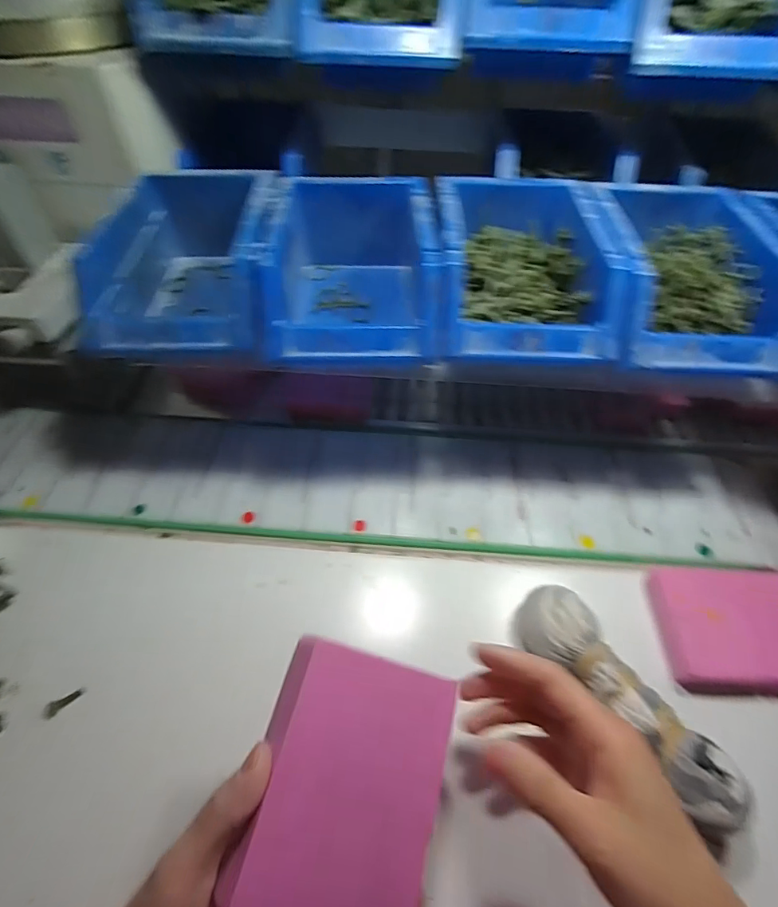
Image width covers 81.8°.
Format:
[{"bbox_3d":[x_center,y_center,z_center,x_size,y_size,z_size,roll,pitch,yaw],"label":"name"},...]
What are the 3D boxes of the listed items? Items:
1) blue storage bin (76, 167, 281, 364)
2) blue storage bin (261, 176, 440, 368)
[{"bbox_3d":[-0.153,-0.148,0.361,0.125,0.076,0.174,1,51,1],"label":"blue storage bin"},{"bbox_3d":[-0.028,-0.147,0.359,0.122,0.082,0.171,-1,51,-1],"label":"blue storage bin"}]

